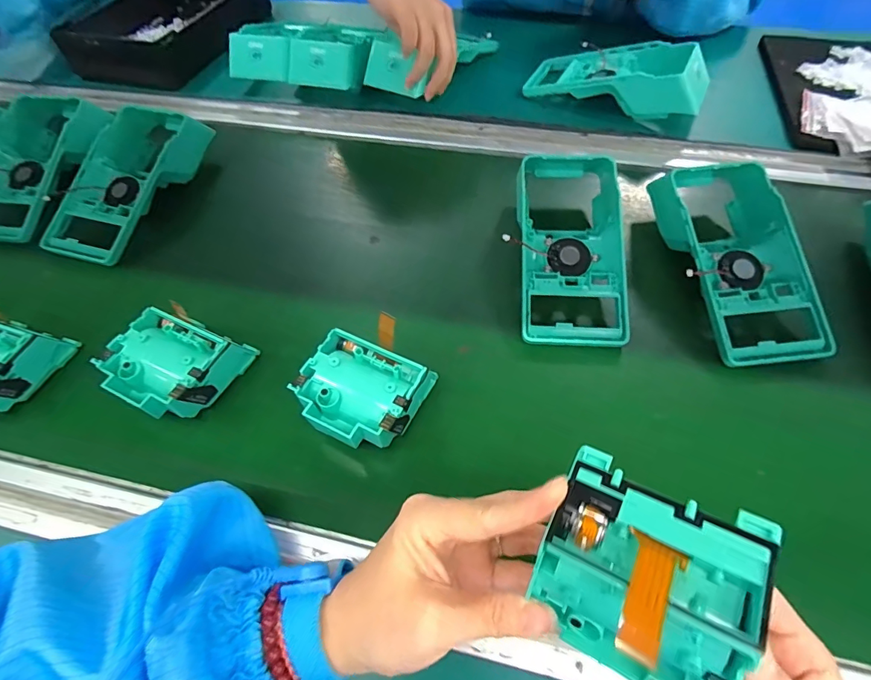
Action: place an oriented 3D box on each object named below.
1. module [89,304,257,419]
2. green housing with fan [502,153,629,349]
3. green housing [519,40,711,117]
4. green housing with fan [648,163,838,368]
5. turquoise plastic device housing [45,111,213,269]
[{"bbox_3d":[-0.188,0.018,0.331,0.078,0.041,0.077,21,56,15],"label":"module"},{"bbox_3d":[0.110,-0.086,0.383,0.090,0.057,0.190,5,54,4],"label":"green housing with fan"},{"bbox_3d":[0.200,-0.295,0.504,0.184,0.049,0.092,18,61,14],"label":"green housing"},{"bbox_3d":[0.236,-0.069,0.364,0.096,0.049,0.178,-5,54,-4],"label":"green housing with fan"},{"bbox_3d":[-0.305,-0.156,0.466,0.090,0.058,0.187,18,73,13],"label":"turquoise plastic device housing"}]

